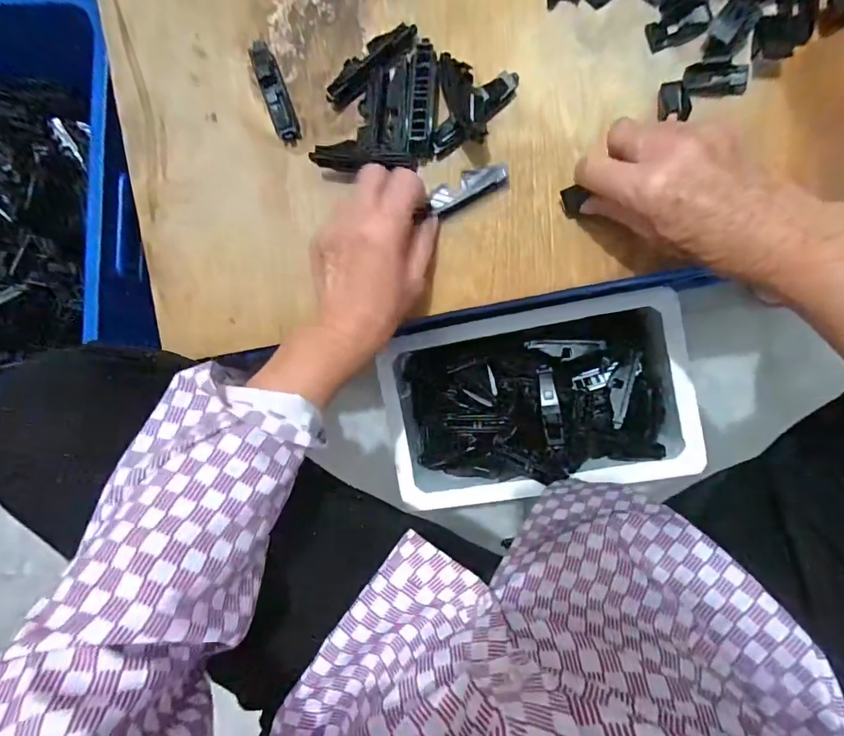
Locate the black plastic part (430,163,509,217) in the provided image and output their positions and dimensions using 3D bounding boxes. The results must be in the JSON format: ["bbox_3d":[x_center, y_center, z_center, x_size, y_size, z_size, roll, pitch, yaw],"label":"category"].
[{"bbox_3d":[0.036,-0.138,0.357,0.059,0.021,0.021,-20,92,20],"label":"black plastic part"}]

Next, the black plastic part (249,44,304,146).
[{"bbox_3d":[-0.119,-0.222,0.373,0.018,0.018,0.084,-18,92,10],"label":"black plastic part"}]

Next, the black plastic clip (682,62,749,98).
[{"bbox_3d":[0.207,-0.204,0.329,0.040,0.011,0.022,6,96,8],"label":"black plastic clip"}]

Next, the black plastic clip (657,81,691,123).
[{"bbox_3d":[0.181,-0.191,0.334,0.021,0.009,0.027,0,95,9],"label":"black plastic clip"}]

